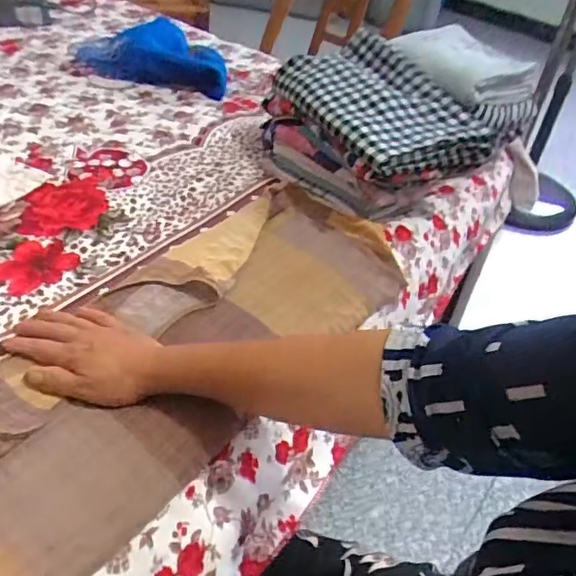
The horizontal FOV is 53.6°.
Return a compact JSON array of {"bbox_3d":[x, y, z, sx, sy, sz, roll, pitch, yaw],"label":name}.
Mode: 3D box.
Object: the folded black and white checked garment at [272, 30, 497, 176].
[{"bbox_3d":[0.109,-0.239,0.729,0.164,0.058,0.273,-16,48,-25],"label":"folded black and white checked garment"}]

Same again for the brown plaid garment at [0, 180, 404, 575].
[{"bbox_3d":[-0.141,0.075,0.495,0.221,0.033,0.649,30,48,24],"label":"brown plaid garment"}]

